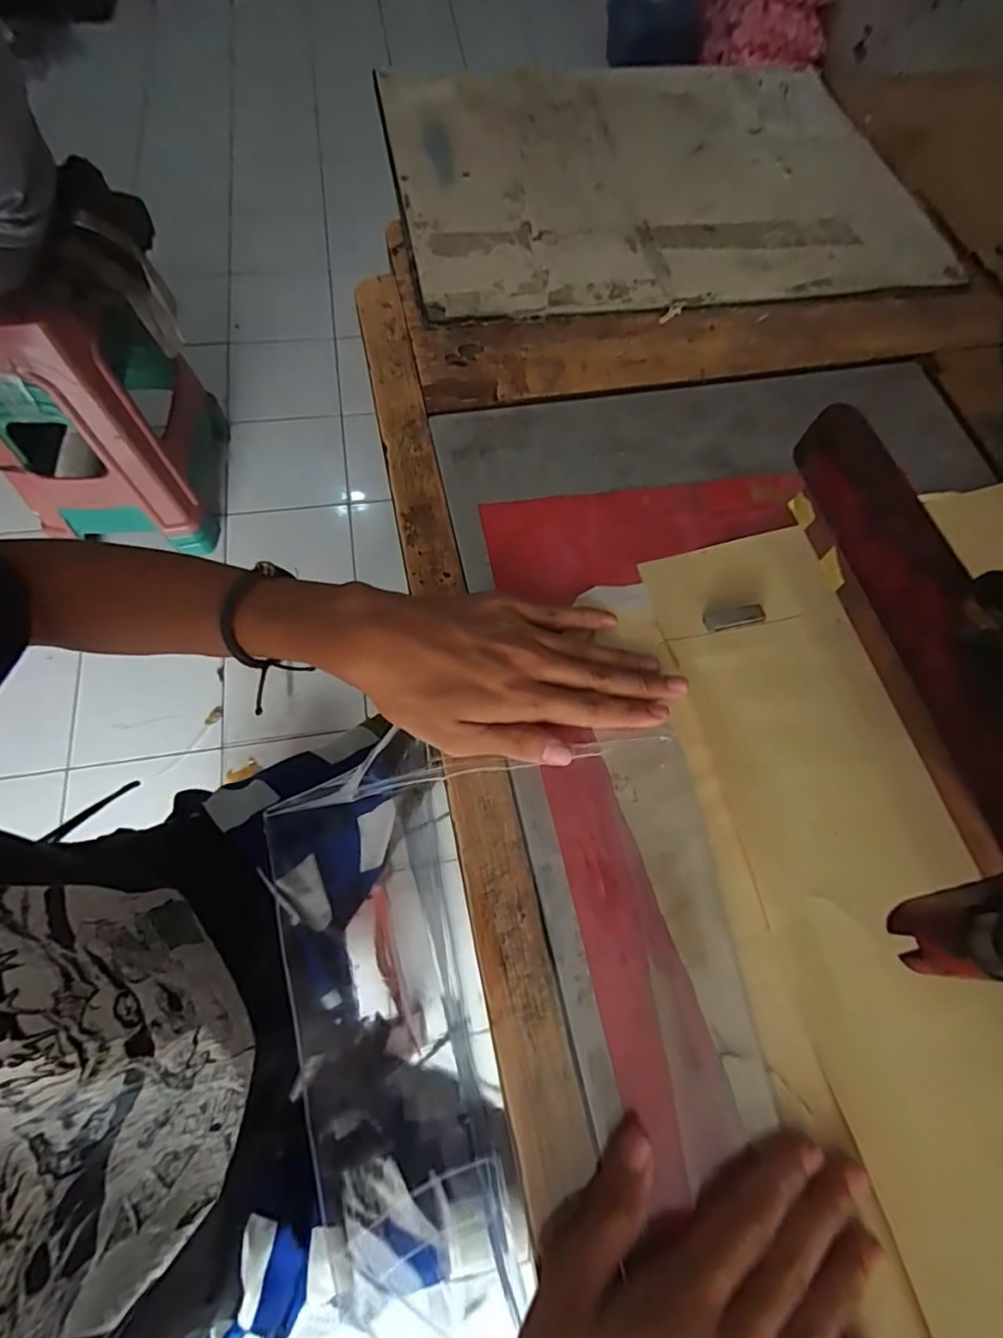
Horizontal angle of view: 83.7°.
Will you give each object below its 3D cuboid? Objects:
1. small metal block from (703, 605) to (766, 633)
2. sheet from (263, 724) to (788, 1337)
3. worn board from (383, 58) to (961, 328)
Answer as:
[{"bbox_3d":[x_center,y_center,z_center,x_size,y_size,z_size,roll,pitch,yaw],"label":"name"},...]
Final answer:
[{"bbox_3d":[0.142,-0.032,0.340,0.037,0.004,0.013,-10,69,-7],"label":"small metal block"},{"bbox_3d":[0.010,0.145,0.270,0.214,0.007,0.237,-15,69,-6],"label":"sheet"},{"bbox_3d":[0.155,-0.465,0.523,0.503,0.009,0.356,-8,69,-6],"label":"worn board"}]

